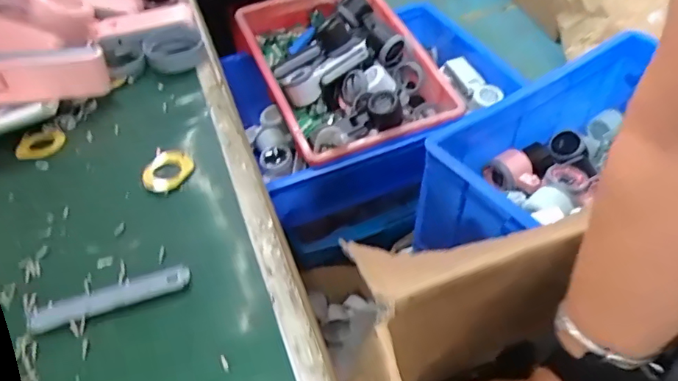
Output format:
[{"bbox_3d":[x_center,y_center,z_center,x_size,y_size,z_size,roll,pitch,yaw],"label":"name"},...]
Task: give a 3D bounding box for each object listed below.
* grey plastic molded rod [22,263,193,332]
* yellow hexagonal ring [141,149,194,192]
[{"bbox_3d":[-0.142,0.067,0.314,0.097,0.007,0.019,-16,46,-10],"label":"grey plastic molded rod"},{"bbox_3d":[-0.133,-0.016,0.390,0.041,0.012,0.032,-31,51,-23],"label":"yellow hexagonal ring"}]

